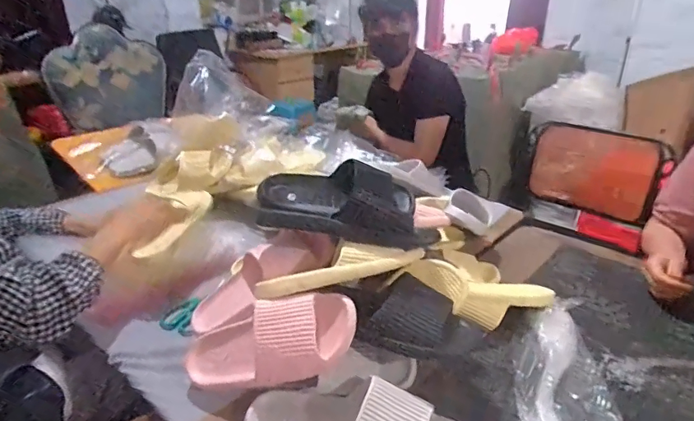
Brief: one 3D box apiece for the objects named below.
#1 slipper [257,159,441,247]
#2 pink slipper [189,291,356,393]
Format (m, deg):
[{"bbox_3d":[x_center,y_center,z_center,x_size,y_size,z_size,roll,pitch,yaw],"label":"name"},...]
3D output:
[{"bbox_3d":[0.006,-0.012,0.778,0.299,0.120,0.121,8,23,-14],"label":"slipper"},{"bbox_3d":[-0.112,0.188,0.644,0.260,0.080,0.102,-20,55,15],"label":"pink slipper"}]

